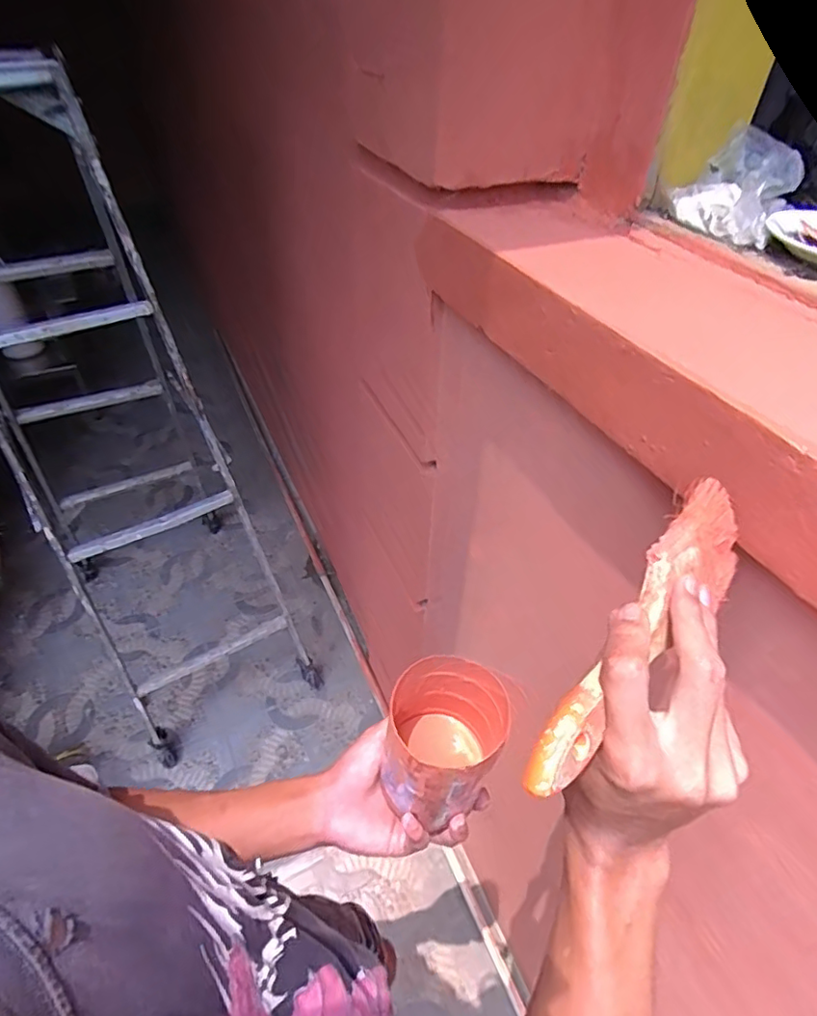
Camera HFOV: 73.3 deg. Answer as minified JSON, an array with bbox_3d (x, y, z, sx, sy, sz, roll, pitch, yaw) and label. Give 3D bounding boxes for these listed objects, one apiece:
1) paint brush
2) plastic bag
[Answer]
[{"bbox_3d":[0.120,0.062,0.274,0.201,0.056,0.013,-38,19,-29],"label":"paint brush"},{"bbox_3d":[0.299,-0.296,0.503,0.096,0.058,0.114,25,49,22],"label":"plastic bag"}]

